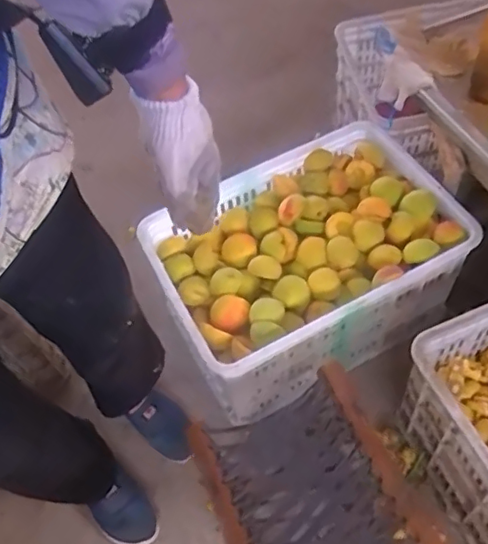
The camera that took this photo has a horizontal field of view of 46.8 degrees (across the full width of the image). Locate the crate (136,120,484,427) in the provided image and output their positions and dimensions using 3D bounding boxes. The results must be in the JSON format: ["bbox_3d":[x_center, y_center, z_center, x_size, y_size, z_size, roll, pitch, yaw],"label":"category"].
[{"bbox_3d":[0.109,-0.015,1.087,0.511,0.247,0.371,-29,63,-12],"label":"crate"}]

